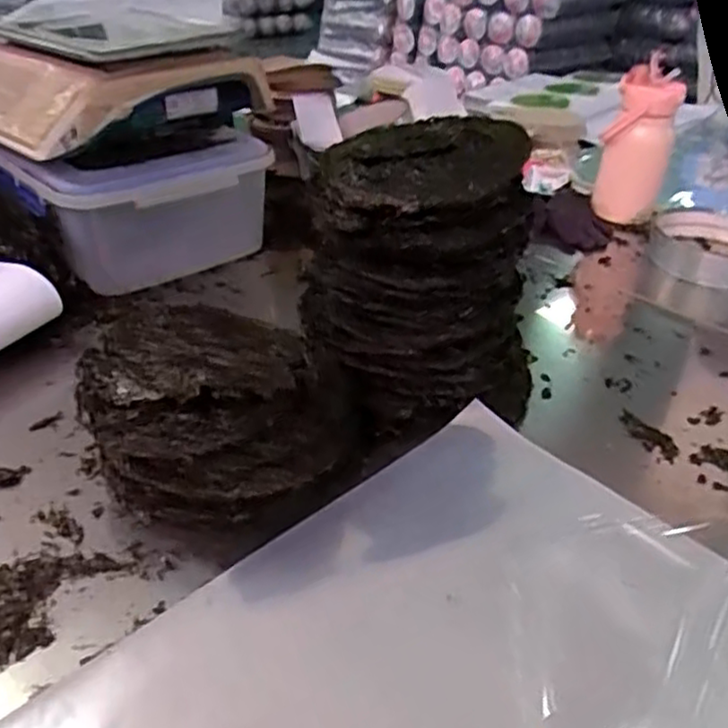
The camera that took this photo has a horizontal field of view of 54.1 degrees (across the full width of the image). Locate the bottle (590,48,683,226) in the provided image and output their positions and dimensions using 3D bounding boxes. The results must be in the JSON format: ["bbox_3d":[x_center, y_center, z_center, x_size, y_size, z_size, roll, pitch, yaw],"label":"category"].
[{"bbox_3d":[0.414,-0.330,1.087,0.077,0.213,0.078,-18,39,-25],"label":"bottle"}]

